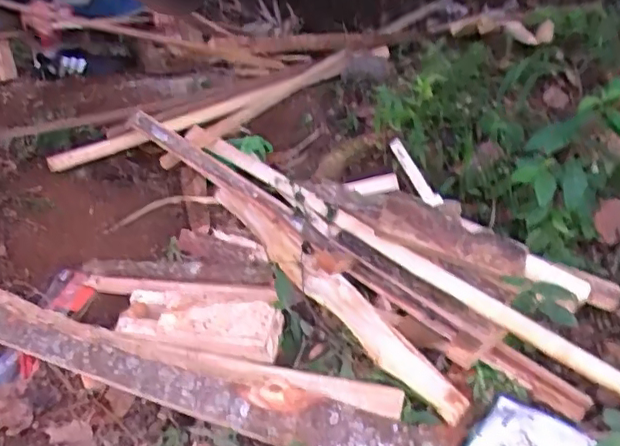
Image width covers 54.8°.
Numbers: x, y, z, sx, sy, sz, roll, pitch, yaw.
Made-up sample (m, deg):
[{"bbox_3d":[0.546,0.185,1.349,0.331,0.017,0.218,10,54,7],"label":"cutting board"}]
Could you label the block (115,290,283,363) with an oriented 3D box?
[{"bbox_3d":[-0.185,0.169,1.000,0.267,0.071,0.104,4,46,18],"label":"block"}]

